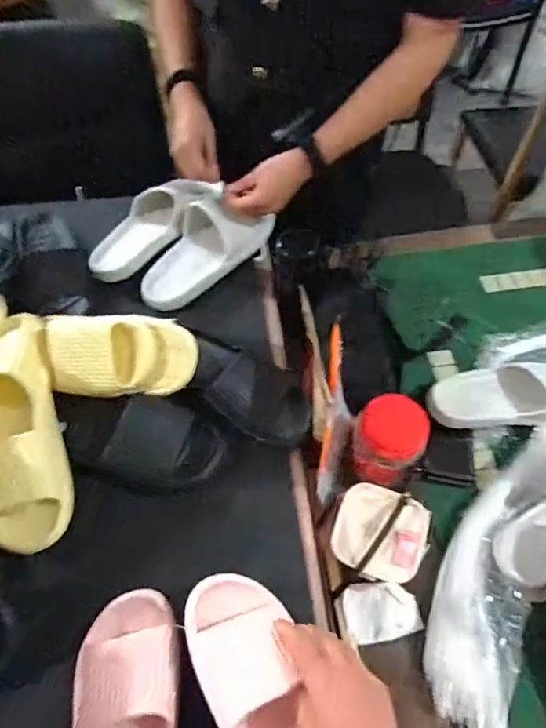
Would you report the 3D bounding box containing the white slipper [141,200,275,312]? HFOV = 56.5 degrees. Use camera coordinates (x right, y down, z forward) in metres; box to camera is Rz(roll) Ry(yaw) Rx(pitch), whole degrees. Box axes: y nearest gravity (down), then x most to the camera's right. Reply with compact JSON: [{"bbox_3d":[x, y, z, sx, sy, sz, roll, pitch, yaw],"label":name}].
[{"bbox_3d":[-0.115,-0.191,0.831,0.116,0.075,0.244,37,64,21],"label":"white slipper"}]

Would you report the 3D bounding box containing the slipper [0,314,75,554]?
[{"bbox_3d":[-0.313,0.074,0.624,0.108,0.084,0.294,-18,59,-11],"label":"slipper"}]

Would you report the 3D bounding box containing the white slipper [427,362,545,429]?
[{"bbox_3d":[0.372,0.052,0.789,0.252,0.061,0.101,3,57,2],"label":"white slipper"}]

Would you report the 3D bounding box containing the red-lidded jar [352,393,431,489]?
[{"bbox_3d":[0.159,0.106,0.700,0.090,0.110,0.090,0,57,0],"label":"red-lidded jar"}]

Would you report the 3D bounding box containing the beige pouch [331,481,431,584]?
[{"bbox_3d":[0.140,0.215,0.660,0.113,0.028,0.113,20,60,12],"label":"beige pouch"}]

